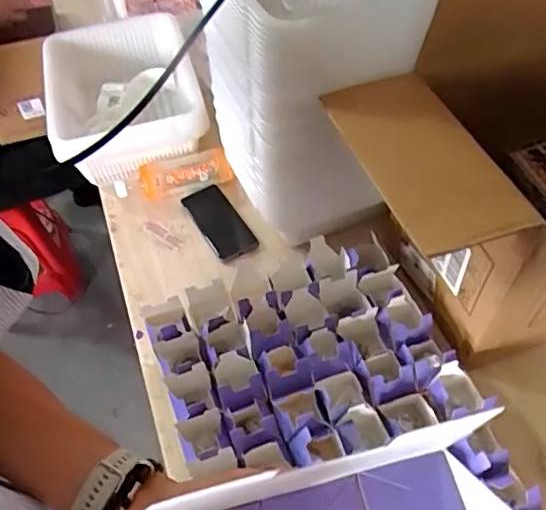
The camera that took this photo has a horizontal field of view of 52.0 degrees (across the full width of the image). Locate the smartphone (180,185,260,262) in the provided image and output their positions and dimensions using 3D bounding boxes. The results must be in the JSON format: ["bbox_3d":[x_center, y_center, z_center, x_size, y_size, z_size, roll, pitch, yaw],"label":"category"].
[{"bbox_3d":[-0.091,-0.054,0.971,0.070,0.016,0.162,-31,63,-10],"label":"smartphone"}]

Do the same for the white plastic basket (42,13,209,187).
[{"bbox_3d":[-0.285,-0.302,1.078,0.273,0.131,0.375,-14,54,-8],"label":"white plastic basket"}]

